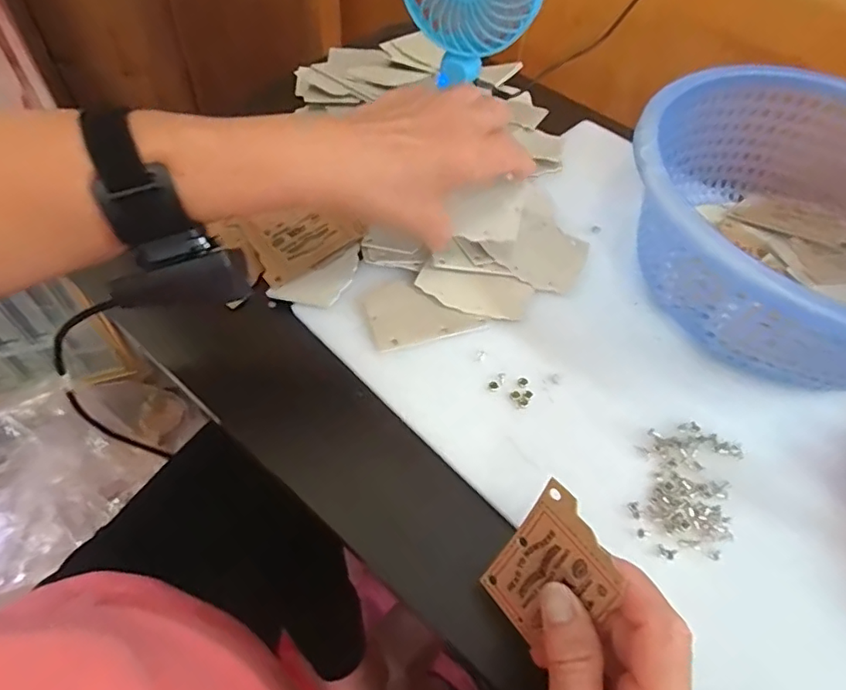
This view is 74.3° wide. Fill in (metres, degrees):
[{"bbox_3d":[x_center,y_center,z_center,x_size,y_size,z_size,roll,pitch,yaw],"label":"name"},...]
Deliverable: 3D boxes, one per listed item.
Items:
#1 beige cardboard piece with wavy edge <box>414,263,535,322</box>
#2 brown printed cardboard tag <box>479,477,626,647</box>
[{"bbox_3d":[0.039,-0.039,0.416,0.084,0.011,0.035,6,55,0],"label":"beige cardboard piece with wavy edge"},{"bbox_3d":[0.062,0.111,0.271,0.004,0.077,0.052,-2,39,-46],"label":"brown printed cardboard tag"}]

